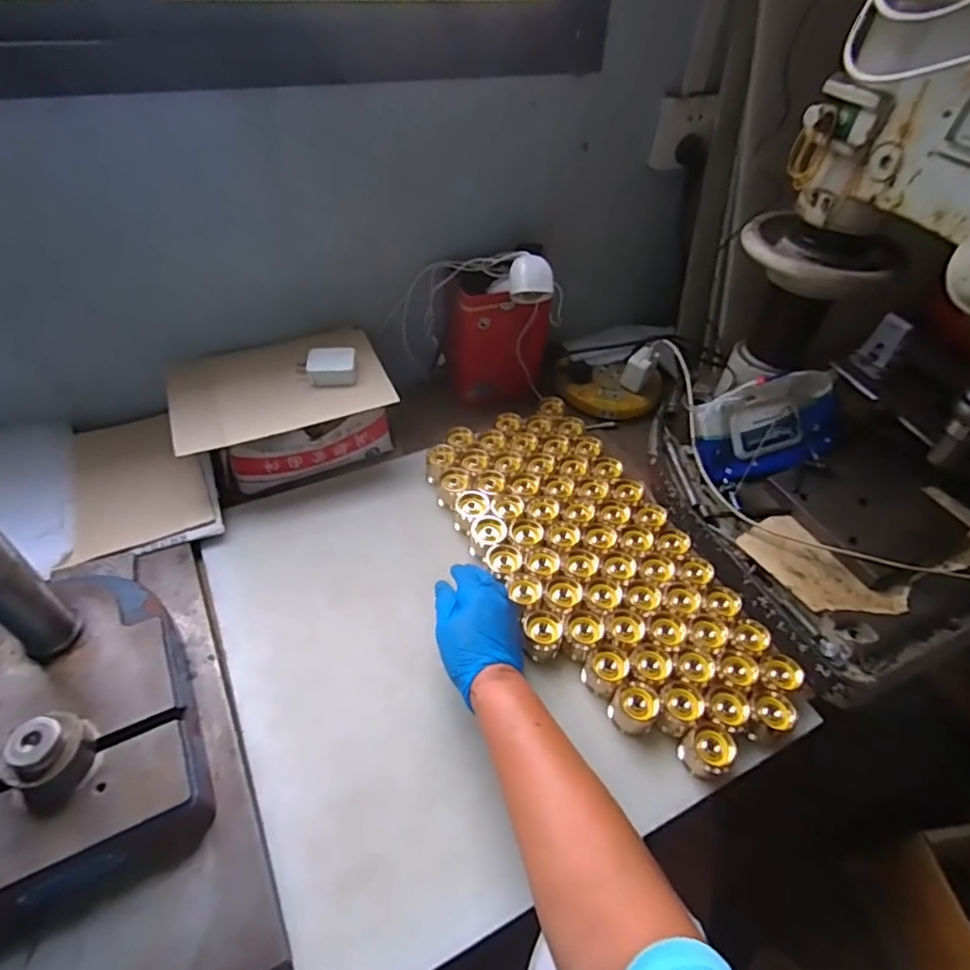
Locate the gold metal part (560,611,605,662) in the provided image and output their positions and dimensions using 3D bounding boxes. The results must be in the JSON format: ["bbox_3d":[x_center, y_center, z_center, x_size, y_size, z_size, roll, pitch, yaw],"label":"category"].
[{"bbox_3d":[0.100,0.157,0.597,0.034,0.038,0.039,30,53,22],"label":"gold metal part"}]

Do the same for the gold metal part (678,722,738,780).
[{"bbox_3d":[0.203,0.242,0.523,0.044,0.036,0.037,-24,54,-23],"label":"gold metal part"}]

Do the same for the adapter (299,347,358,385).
[{"bbox_3d":[-0.191,-0.144,0.708,0.067,0.025,0.048,-2,48,-5],"label":"adapter"}]

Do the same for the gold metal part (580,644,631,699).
[{"bbox_3d":[0.120,0.183,0.571,0.039,0.045,0.036,2,48,-2],"label":"gold metal part"}]

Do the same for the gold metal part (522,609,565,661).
[{"bbox_3d":[0.059,0.157,0.594,0.035,0.051,0.036,2,48,-2],"label":"gold metal part"}]

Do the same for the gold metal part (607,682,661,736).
[{"bbox_3d":[0.143,0.214,0.553,0.041,0.043,0.033,28,52,20],"label":"gold metal part"}]

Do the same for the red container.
[{"bbox_3d":[0.017,-0.192,0.813,0.141,0.166,0.068,3,48,0],"label":"red container"}]

